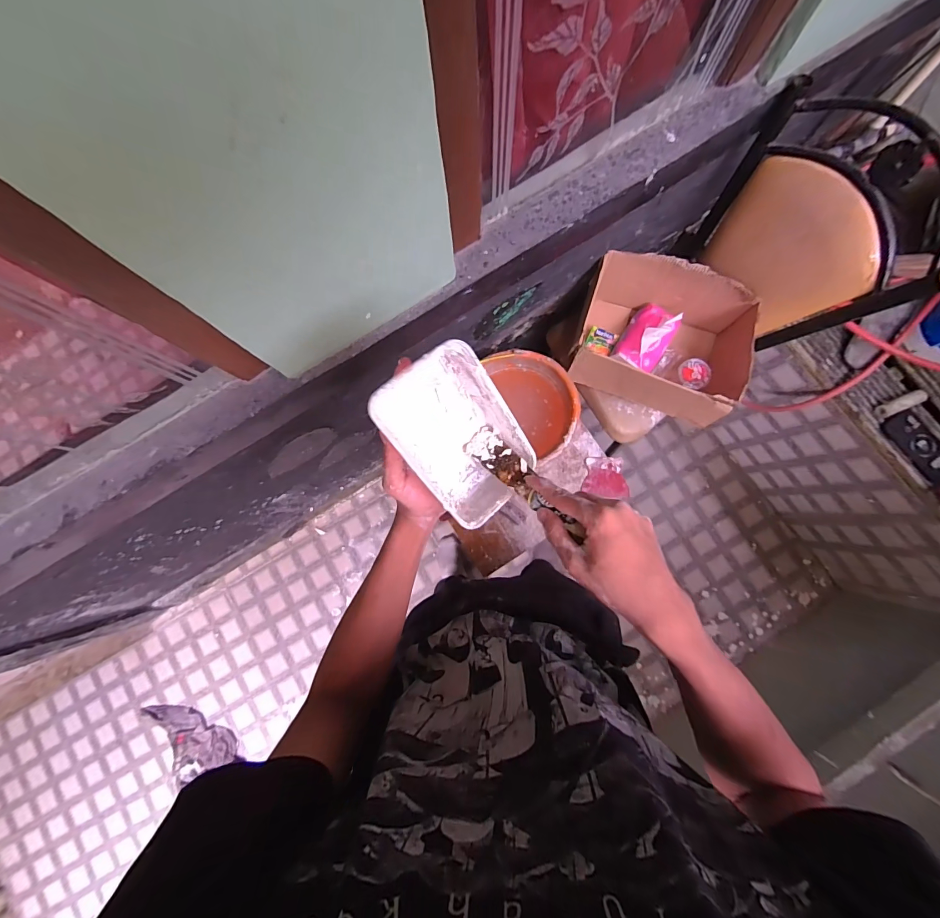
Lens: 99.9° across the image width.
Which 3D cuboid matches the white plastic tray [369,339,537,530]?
[{"bbox_3d":[-0.013,-0.023,0.403,0.114,0.049,0.173,-43,118,-18],"label":"white plastic tray"}]

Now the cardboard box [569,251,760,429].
[{"bbox_3d":[0.441,-0.272,0.940,0.359,0.185,0.291,21,84,5],"label":"cardboard box"}]

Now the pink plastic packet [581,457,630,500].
[{"bbox_3d":[0.369,0.049,1.057,0.122,0.016,0.104,8,90,3],"label":"pink plastic packet"}]

